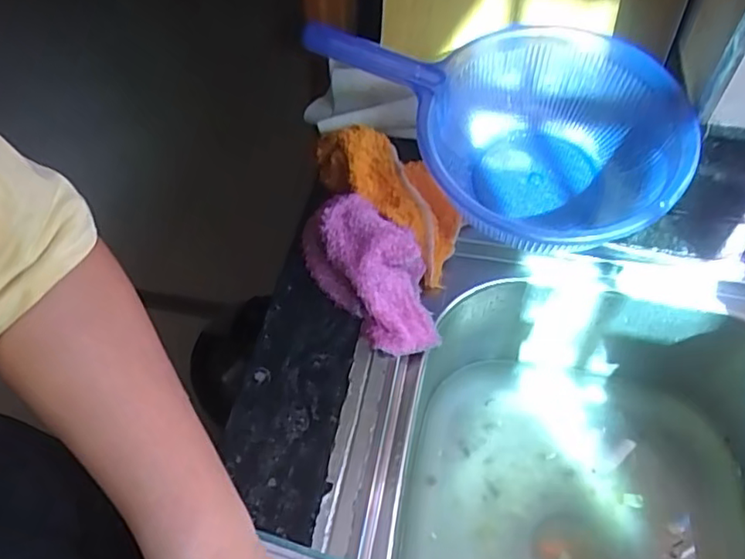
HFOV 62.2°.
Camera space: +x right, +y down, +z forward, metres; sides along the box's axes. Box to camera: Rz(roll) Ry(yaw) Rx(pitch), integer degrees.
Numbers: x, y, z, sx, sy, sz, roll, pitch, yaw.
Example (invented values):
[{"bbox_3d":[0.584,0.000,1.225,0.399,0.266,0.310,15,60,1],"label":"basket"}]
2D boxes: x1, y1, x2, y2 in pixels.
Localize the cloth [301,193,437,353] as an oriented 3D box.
[{"bbox_3d":[0.000,-0.013,0.546,0.083,0.061,0.158,-29,58,-23],"label":"cloth"}]

